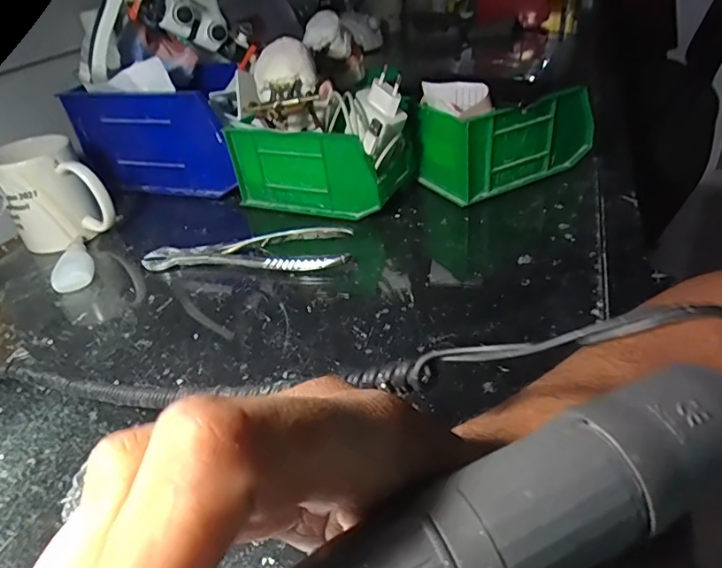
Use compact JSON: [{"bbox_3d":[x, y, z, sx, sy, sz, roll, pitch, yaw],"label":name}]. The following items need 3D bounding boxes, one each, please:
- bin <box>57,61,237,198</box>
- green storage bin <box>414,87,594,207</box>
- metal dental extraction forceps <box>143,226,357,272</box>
[{"bbox_3d":[-0.213,-0.184,0.618,0.216,0.122,0.120,8,38,20],"label":"bin"},{"bbox_3d":[0.154,-0.151,0.534,0.169,0.087,0.080,-19,37,-17],"label":"green storage bin"},{"bbox_3d":[-0.107,-0.030,0.466,0.195,0.023,0.040,0,35,9],"label":"metal dental extraction forceps"}]

